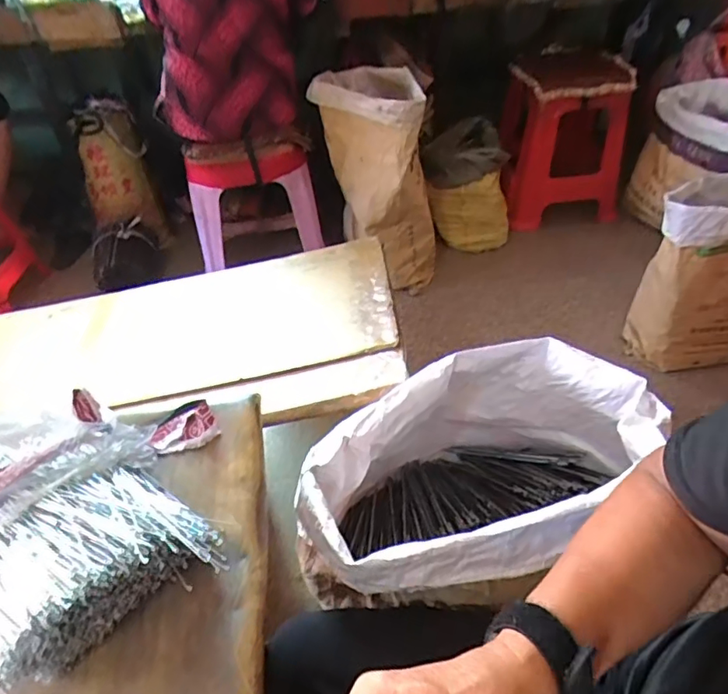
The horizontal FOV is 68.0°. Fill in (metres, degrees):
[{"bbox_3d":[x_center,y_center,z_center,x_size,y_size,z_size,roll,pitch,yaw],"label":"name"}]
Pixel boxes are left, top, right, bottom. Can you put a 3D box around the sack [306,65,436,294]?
[{"bbox_3d":[0.046,-0.482,1.698,0.356,0.628,0.391,2,43,6],"label":"sack"}]

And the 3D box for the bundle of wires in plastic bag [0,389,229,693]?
[{"bbox_3d":[-0.244,0.142,0.438,0.263,0.076,0.210,-20,45,-18],"label":"bundle of wires in plastic bag"}]

